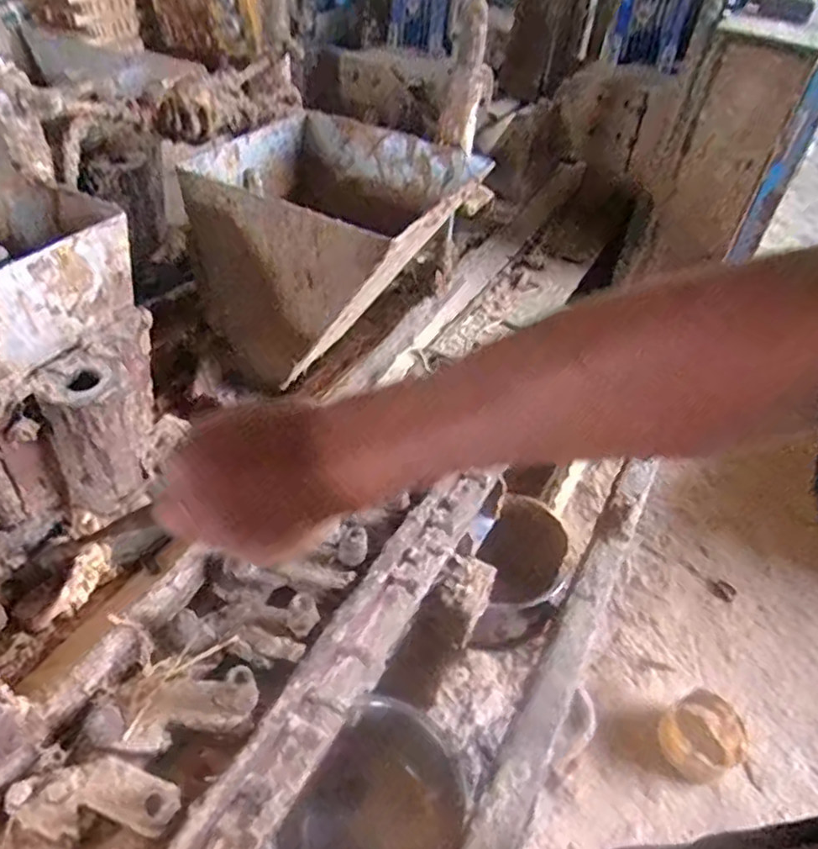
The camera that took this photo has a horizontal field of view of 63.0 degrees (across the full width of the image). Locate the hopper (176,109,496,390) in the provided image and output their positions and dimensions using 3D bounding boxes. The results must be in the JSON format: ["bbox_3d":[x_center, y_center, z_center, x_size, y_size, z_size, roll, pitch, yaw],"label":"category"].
[{"bbox_3d":[-0.068,-0.166,0.667,0.222,0.190,0.200,23,46,18],"label":"hopper"}]

